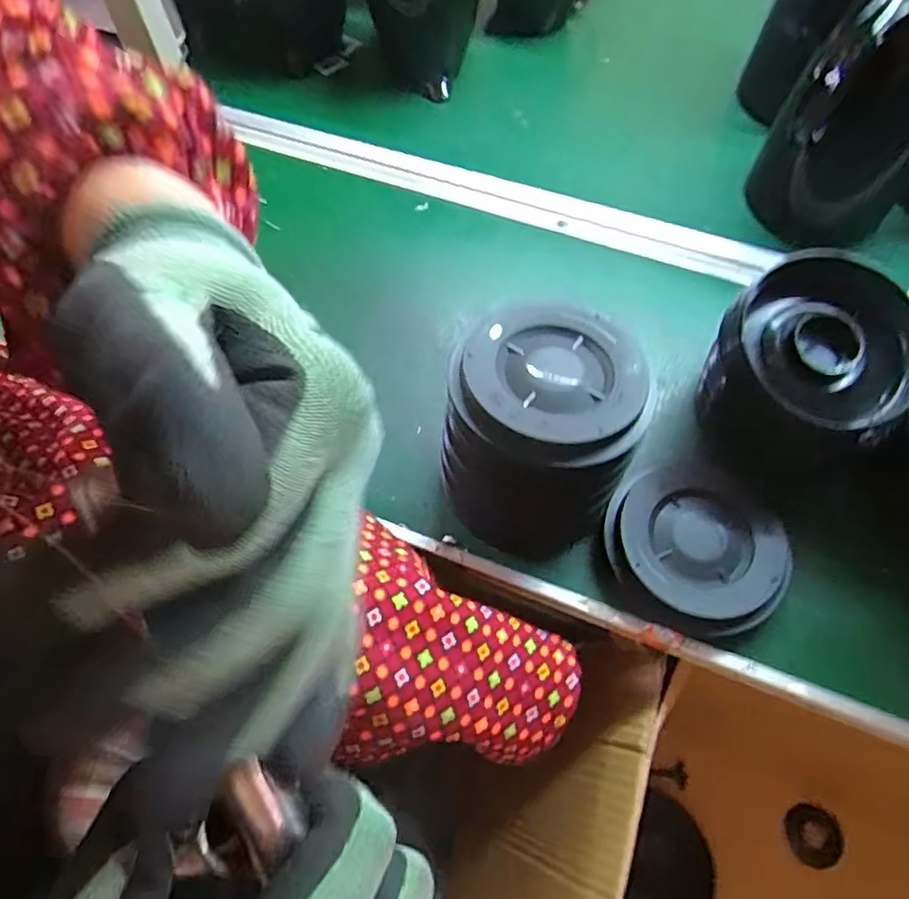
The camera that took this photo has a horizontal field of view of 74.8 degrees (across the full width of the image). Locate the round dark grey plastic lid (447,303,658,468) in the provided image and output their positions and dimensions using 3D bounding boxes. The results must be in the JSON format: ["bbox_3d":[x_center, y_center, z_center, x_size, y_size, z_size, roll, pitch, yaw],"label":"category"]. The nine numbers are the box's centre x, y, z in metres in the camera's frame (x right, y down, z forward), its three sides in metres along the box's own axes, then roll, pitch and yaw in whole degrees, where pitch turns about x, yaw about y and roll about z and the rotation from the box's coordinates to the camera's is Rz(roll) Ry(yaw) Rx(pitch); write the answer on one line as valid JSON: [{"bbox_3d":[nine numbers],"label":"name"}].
[{"bbox_3d":[0.059,-0.044,0.349,0.112,0.015,0.107,0,62,-1],"label":"round dark grey plastic lid"}]

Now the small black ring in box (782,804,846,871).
[{"bbox_3d":[0.401,0.432,0.662,0.055,0.004,0.060,-13,59,23],"label":"small black ring in box"}]

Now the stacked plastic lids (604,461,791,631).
[{"bbox_3d":[0.161,0.068,0.407,0.114,0.031,0.100,26,65,12],"label":"stacked plastic lids"}]

